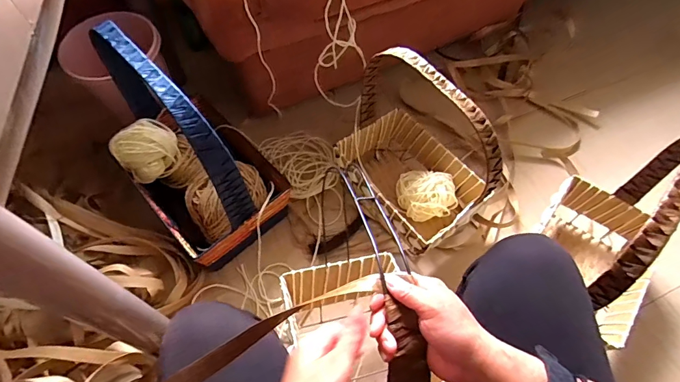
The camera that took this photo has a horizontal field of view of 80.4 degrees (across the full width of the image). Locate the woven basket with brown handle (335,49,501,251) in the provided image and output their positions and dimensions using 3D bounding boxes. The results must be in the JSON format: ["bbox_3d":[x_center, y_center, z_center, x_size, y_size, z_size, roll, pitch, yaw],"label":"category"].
[{"bbox_3d":[0.172,-0.087,0.907,0.234,0.404,0.363,-32,63,-18],"label":"woven basket with brown handle"}]

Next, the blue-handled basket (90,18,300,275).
[{"bbox_3d":[-0.354,-0.117,0.895,0.277,0.458,0.456,-40,65,-22],"label":"blue-handled basket"}]

